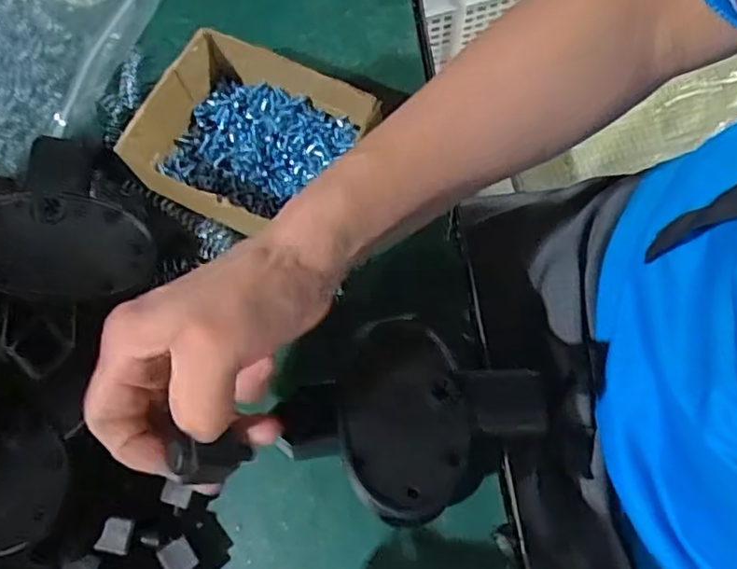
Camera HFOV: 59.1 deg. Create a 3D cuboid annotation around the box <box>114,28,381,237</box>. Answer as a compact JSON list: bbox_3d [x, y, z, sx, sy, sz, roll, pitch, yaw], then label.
[{"bbox_3d":[-0.066,-0.084,0.381,0.126,0.043,0.100,21,74,9],"label":"box"}]

